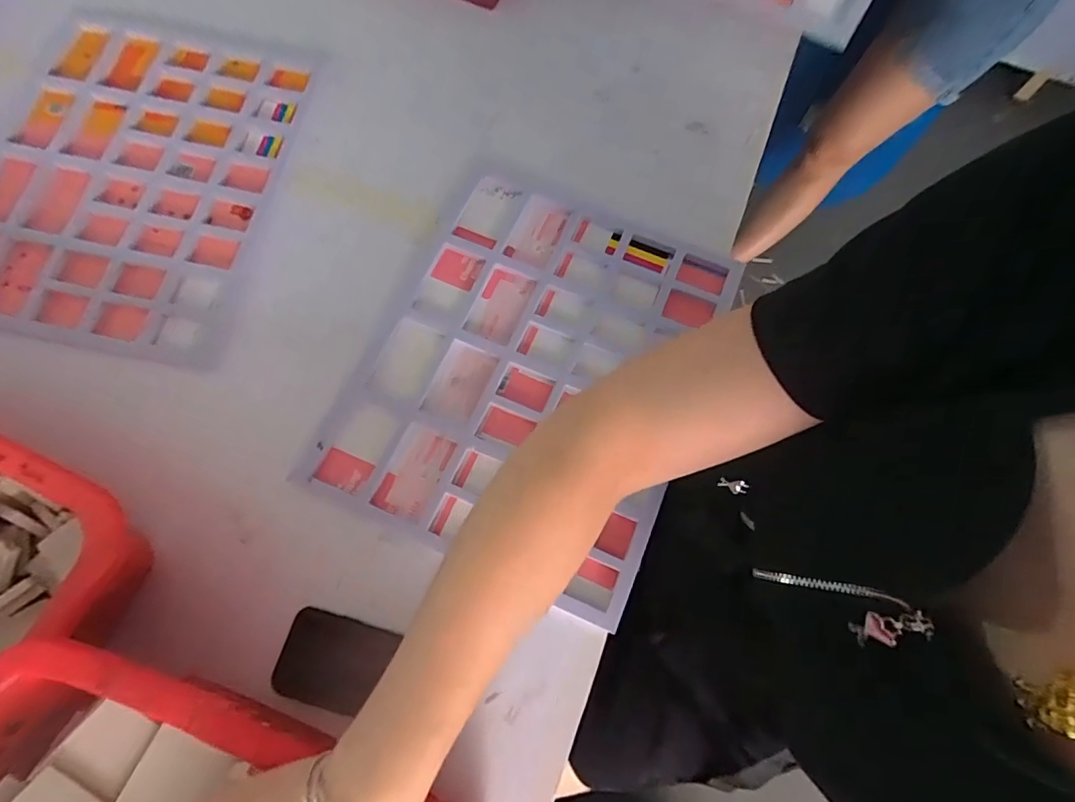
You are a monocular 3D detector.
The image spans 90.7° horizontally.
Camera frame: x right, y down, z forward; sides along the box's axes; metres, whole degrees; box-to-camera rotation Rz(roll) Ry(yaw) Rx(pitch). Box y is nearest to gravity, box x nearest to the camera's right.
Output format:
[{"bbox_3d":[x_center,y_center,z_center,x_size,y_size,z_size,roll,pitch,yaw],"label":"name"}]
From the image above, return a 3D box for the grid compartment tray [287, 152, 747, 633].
[{"bbox_3d":[-0.002,-0.043,0.568,0.335,0.035,0.423,22,73,7],"label":"grid compartment tray"}]

